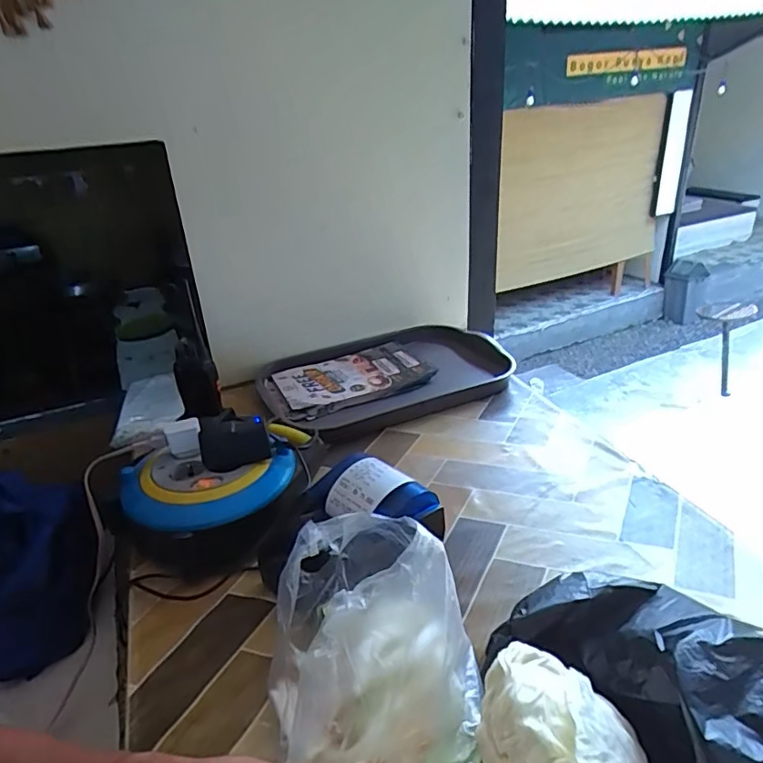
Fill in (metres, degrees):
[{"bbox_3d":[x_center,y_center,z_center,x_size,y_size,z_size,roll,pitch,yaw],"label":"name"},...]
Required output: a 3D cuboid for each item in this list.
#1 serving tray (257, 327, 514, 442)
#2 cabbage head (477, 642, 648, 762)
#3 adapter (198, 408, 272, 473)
[{"bbox_3d":[0.014,-0.012,0.914,0.413,0.028,0.271,-14,30,-21],"label":"serving tray"},{"bbox_3d":[0.116,0.232,0.351,0.102,0.078,0.095,-3,28,2],"label":"cabbage head"},{"bbox_3d":[-0.157,0.062,0.584,0.066,0.048,0.041,-16,30,-21],"label":"adapter"}]

